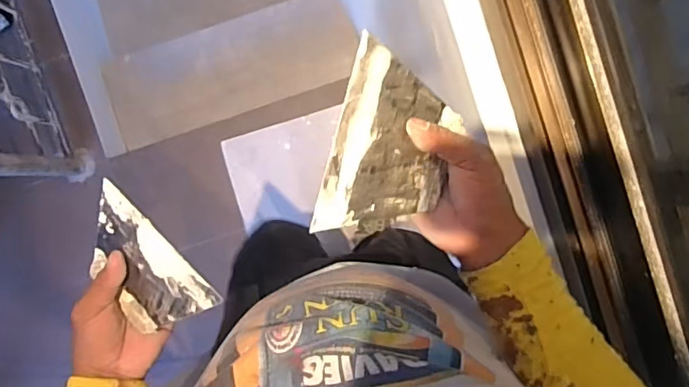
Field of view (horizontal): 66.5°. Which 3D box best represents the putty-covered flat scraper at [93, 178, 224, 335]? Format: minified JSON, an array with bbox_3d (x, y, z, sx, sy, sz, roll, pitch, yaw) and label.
[{"bbox_3d":[-0.182,0.070,0.476,0.136,0.008,0.091,44,119,4],"label":"putty-covered flat scraper"}]

